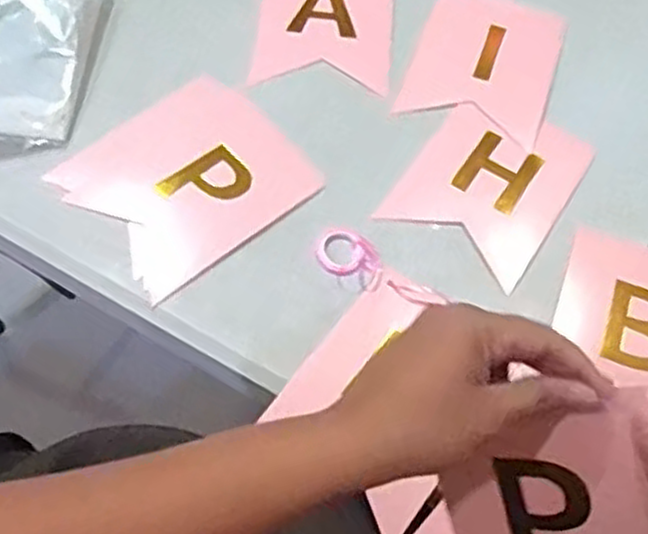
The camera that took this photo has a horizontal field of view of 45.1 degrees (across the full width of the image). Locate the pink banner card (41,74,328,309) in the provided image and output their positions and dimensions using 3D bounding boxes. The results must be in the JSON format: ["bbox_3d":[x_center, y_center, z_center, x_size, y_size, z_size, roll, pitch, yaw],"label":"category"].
[{"bbox_3d":[-0.105,-0.072,0.614,0.167,0.007,0.147,-38,70,-21],"label":"pink banner card"}]

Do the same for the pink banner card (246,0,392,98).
[{"bbox_3d":[0.002,-0.227,0.709,0.118,0.007,0.160,8,62,-4],"label":"pink banner card"}]

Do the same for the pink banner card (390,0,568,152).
[{"bbox_3d":[0.144,-0.183,0.692,0.121,0.004,0.158,18,62,6],"label":"pink banner card"}]

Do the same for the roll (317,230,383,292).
[{"bbox_3d":[0.021,-0.007,0.587,0.052,0.008,0.036,23,62,8],"label":"roll"}]

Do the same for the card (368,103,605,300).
[{"bbox_3d":[0.136,-0.070,0.632,0.119,0.005,0.157,31,64,13],"label":"card"}]

